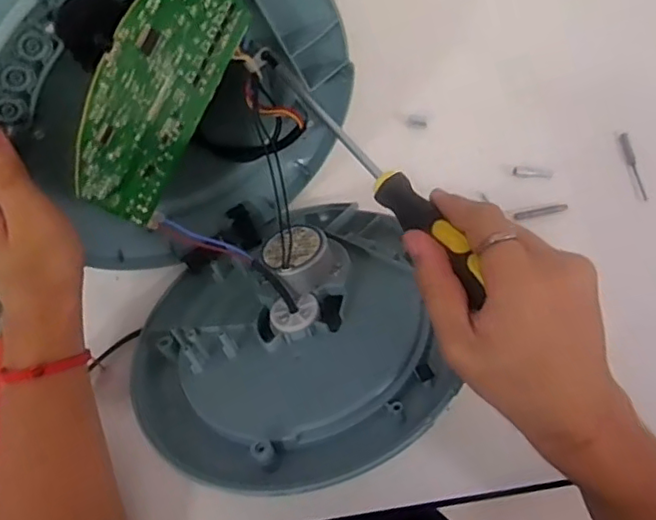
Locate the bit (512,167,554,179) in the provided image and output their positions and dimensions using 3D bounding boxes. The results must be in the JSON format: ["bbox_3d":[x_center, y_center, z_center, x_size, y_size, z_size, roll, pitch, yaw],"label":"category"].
[{"bbox_3d":[0.187,-0.079,0.546,0.039,0.007,0.007,2,62,-1],"label":"bit"}]

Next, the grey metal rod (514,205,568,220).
[{"bbox_3d":[0.187,-0.042,0.525,0.047,0.006,0.007,-10,63,-7],"label":"grey metal rod"}]

